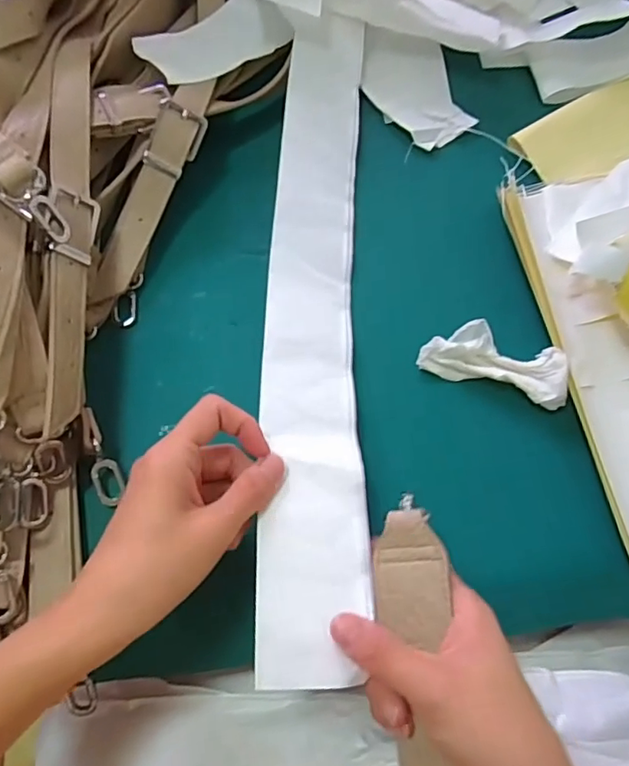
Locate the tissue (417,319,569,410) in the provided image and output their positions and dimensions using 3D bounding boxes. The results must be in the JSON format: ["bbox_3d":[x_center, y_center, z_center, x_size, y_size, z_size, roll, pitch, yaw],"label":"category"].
[{"bbox_3d":[0.122,-0.017,0.362,0.094,0.015,0.041,18,70,7],"label":"tissue"}]

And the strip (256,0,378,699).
[{"bbox_3d":[0.001,-0.068,0.367,0.063,0.040,0.474,1,66,0],"label":"strip"}]

